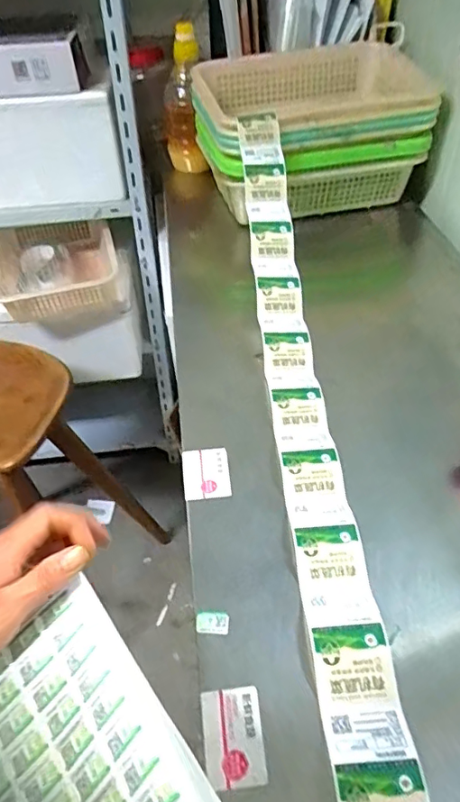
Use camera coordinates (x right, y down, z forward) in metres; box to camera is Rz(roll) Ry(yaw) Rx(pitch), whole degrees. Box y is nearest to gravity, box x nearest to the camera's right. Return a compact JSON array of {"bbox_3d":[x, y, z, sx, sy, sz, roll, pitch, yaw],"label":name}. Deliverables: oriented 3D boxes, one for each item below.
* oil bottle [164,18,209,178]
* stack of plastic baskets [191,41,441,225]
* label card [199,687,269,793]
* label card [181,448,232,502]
[{"bbox_3d":[-0.089,-0.551,0.981,0.073,0.237,0.090,-2,46,0],"label":"oil bottle"},{"bbox_3d":[0.131,-0.445,0.884,0.343,0.184,0.259,-10,47,-8],"label":"stack of plastic baskets"},{"bbox_3d":[0.003,0.236,0.371,0.041,0.004,0.062,-6,46,-4],"label":"label card"},{"bbox_3d":[-0.024,0.073,0.529,0.046,0.004,0.057,-2,50,-6],"label":"label card"}]

